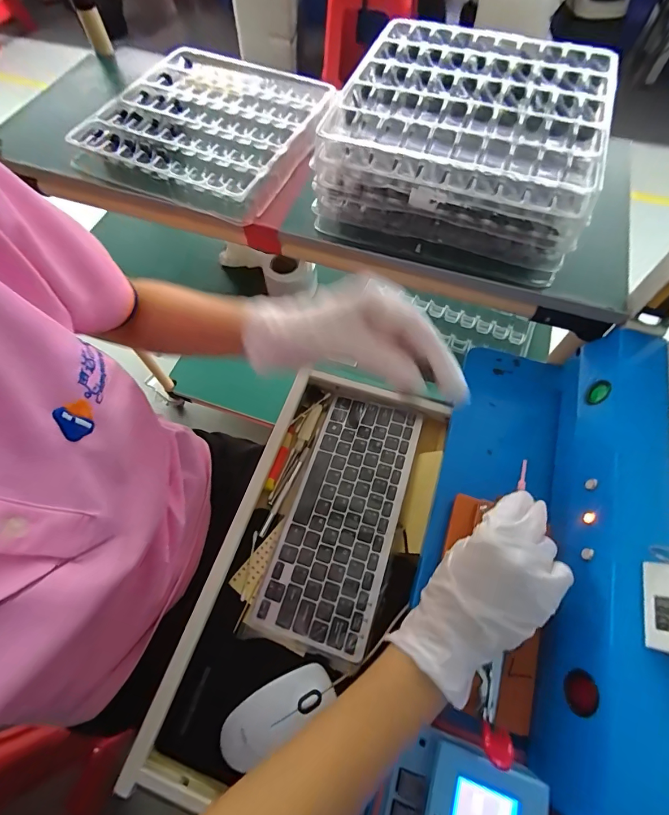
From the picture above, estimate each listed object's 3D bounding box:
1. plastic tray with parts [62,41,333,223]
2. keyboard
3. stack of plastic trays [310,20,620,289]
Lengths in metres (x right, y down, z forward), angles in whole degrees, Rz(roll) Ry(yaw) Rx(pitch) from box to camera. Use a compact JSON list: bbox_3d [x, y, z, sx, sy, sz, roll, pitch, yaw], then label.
[{"bbox_3d":[-0.157,-0.366,0.503,0.263,0.031,0.265,22,66,11],"label":"plastic tray with parts"},{"bbox_3d":[0.012,0.116,0.447,0.120,0.016,0.277,17,65,9],"label":"keyboard"},{"bbox_3d":[0.137,-0.280,0.419,0.247,0.094,0.242,18,66,10],"label":"stack of plastic trays"}]

